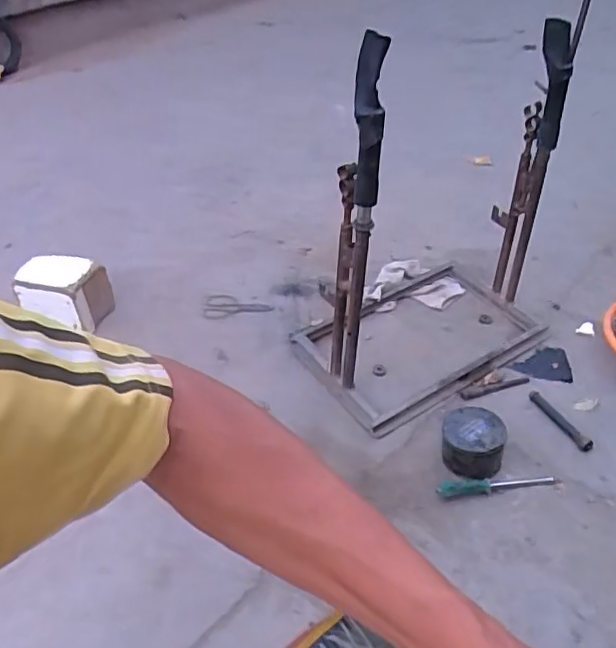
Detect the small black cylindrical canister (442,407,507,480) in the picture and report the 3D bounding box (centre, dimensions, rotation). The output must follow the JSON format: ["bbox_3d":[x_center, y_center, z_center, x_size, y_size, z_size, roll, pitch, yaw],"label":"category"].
[{"bbox_3d":[0.343,0.253,1.246,0.122,0.088,0.132,-3,39,3],"label":"small black cylindrical canister"}]

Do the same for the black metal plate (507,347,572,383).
[{"bbox_3d":[0.576,0.094,1.475,0.138,0.009,0.105,11,50,20],"label":"black metal plate"}]

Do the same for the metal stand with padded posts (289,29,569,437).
[{"bbox_3d":[0.292,-0.256,1.325,0.625,0.765,0.371,-25,43,-22],"label":"metal stand with padded posts"}]

